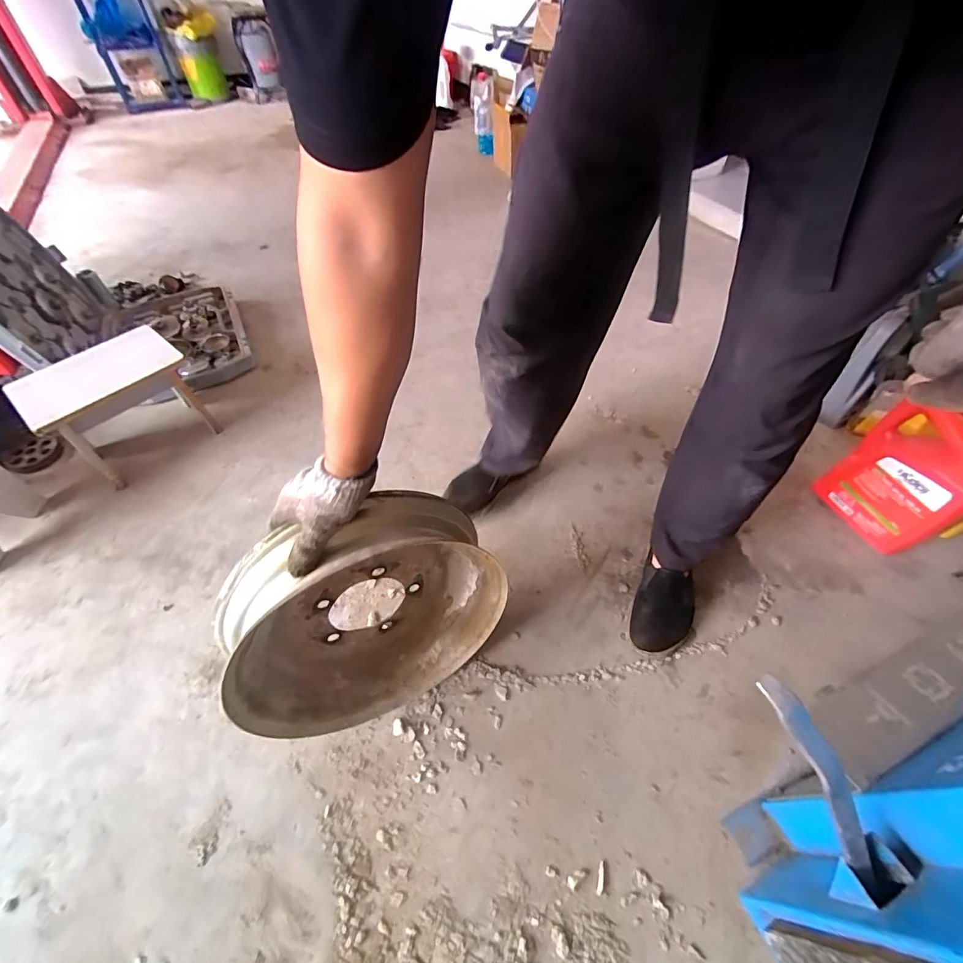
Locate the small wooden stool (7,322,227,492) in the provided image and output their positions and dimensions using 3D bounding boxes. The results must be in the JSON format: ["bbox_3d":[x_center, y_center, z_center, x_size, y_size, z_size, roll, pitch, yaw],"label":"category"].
[{"bbox_3d":[-0.840,-0.188,1.016,0.241,0.221,0.303,33,59,24],"label":"small wooden stool"}]

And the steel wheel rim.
[{"bbox_3d":[-0.151,0.196,0.614,0.355,0.359,0.139,-24,55,-18],"label":"steel wheel rim"}]

